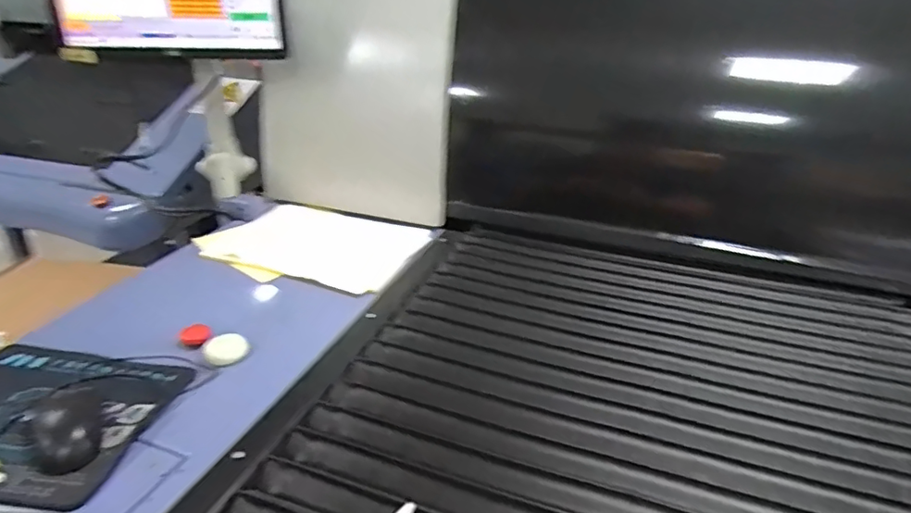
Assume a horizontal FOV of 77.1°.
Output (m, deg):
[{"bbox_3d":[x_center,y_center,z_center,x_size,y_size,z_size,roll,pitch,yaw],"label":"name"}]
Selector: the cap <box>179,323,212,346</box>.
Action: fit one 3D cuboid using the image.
[{"bbox_3d":[-0.351,0.104,0.770,0.037,0.015,0.037,2,26,-1],"label":"cap"}]

